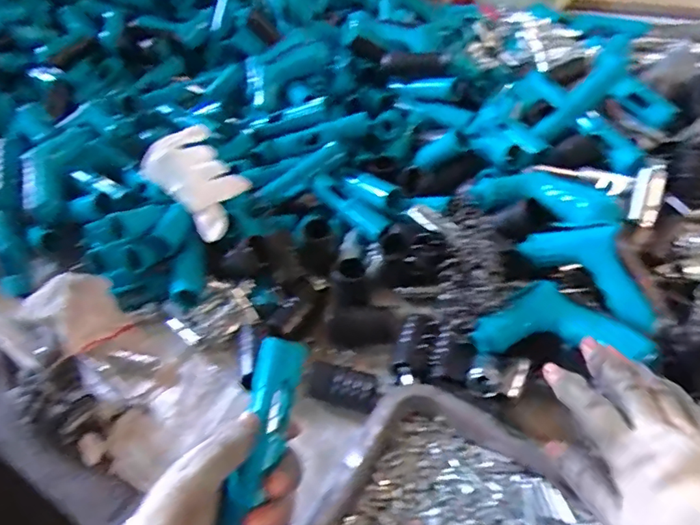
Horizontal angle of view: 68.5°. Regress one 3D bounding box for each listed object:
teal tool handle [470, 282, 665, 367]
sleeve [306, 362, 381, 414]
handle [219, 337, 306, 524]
[{"bbox_3d":[0.181,0.052,0.443,0.138,0.037,0.067,9,48,15],"label":"teal tool handle"},{"bbox_3d":[-0.008,0.109,0.452,0.072,0.023,0.031,16,51,21],"label":"sleeve"},{"bbox_3d":[-0.060,0.136,0.323,0.023,0.033,0.176,10,78,16],"label":"handle"}]

